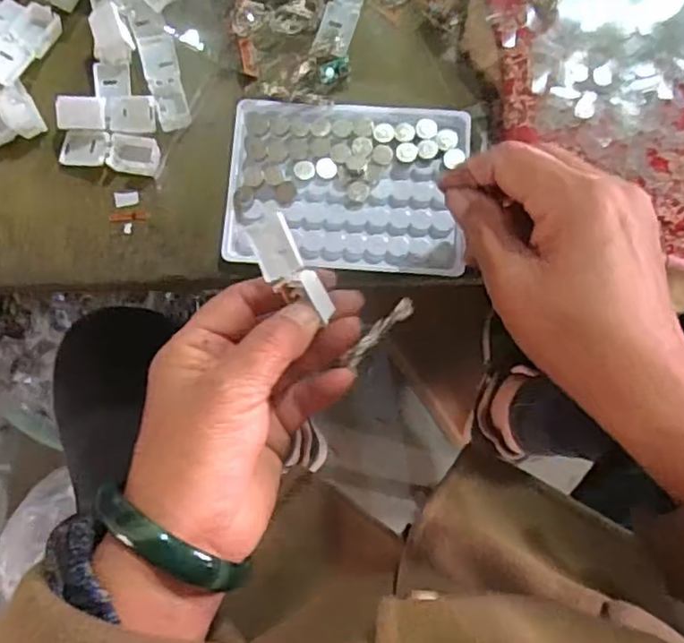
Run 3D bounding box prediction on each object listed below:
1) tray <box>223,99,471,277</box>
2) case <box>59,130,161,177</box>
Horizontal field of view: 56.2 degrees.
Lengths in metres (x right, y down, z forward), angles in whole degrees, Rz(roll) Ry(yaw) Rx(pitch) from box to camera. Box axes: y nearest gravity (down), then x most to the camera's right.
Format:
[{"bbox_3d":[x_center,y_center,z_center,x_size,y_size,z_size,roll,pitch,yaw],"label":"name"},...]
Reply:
[{"bbox_3d":[0.003,-0.074,0.348,0.126,0.009,0.089,3,81,2],"label":"tray"},{"bbox_3d":[-0.128,-0.094,0.352,0.054,0.011,0.019,7,82,2],"label":"case"}]

